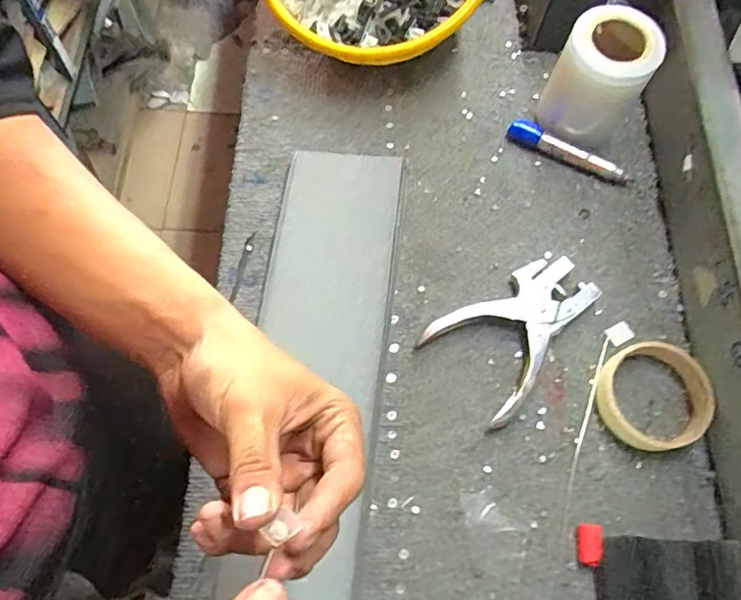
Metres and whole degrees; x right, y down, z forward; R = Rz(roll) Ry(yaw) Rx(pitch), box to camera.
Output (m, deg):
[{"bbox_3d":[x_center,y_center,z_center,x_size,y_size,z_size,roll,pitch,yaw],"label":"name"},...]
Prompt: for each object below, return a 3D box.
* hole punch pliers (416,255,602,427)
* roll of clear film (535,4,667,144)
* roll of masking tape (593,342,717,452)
[{"bbox_3d":[0.130,0.021,0.477,0.148,0.020,0.094,-37,75,-15],"label":"hole punch pliers"},{"bbox_3d":[0.211,-0.207,0.525,0.080,0.107,0.071,24,70,7],"label":"roll of clear film"},{"bbox_3d":[0.230,0.078,0.457,0.084,0.026,0.084,1,69,-3],"label":"roll of masking tape"}]

